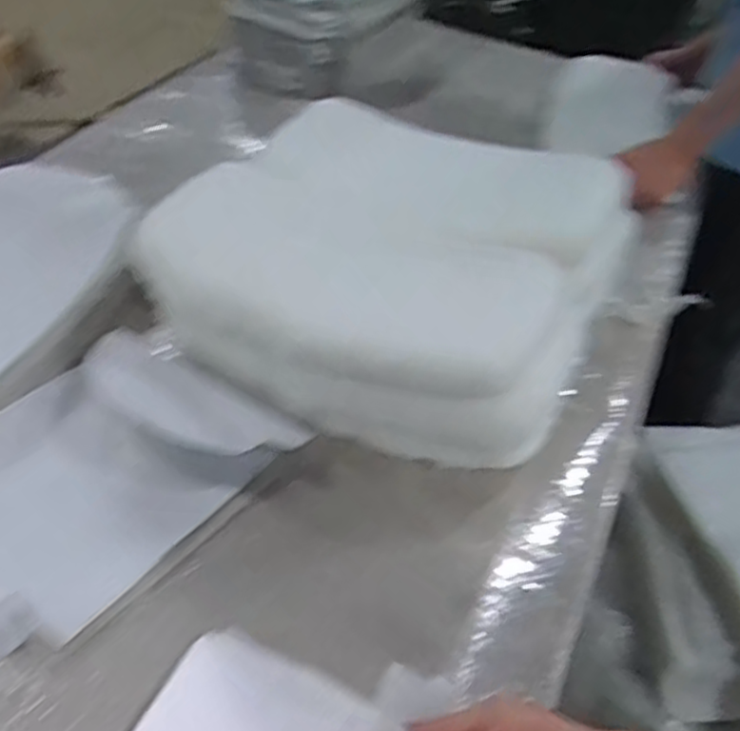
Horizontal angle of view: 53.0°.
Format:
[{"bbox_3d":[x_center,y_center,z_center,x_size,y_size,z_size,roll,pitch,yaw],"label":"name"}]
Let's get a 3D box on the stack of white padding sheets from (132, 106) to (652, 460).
[{"bbox_3d":[-0.001,-0.128,0.906,0.542,0.167,0.407,18,46,13],"label":"stack of white padding sheets"}]

